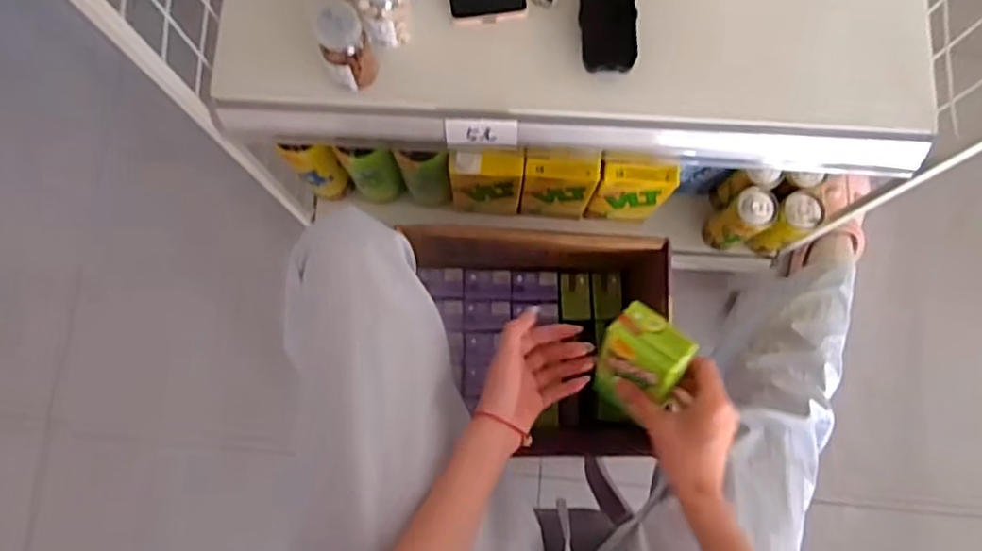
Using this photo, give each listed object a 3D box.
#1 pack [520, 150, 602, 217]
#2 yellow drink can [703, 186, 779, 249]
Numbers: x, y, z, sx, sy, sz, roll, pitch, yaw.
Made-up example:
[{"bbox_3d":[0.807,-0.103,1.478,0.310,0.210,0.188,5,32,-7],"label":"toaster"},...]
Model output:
[{"bbox_3d":[0.089,-0.126,0.889,0.095,0.187,0.048,2,81,0],"label":"pack"},{"bbox_3d":[0.344,-0.078,0.917,0.058,0.125,0.058,-40,83,-6],"label":"yellow drink can"}]

